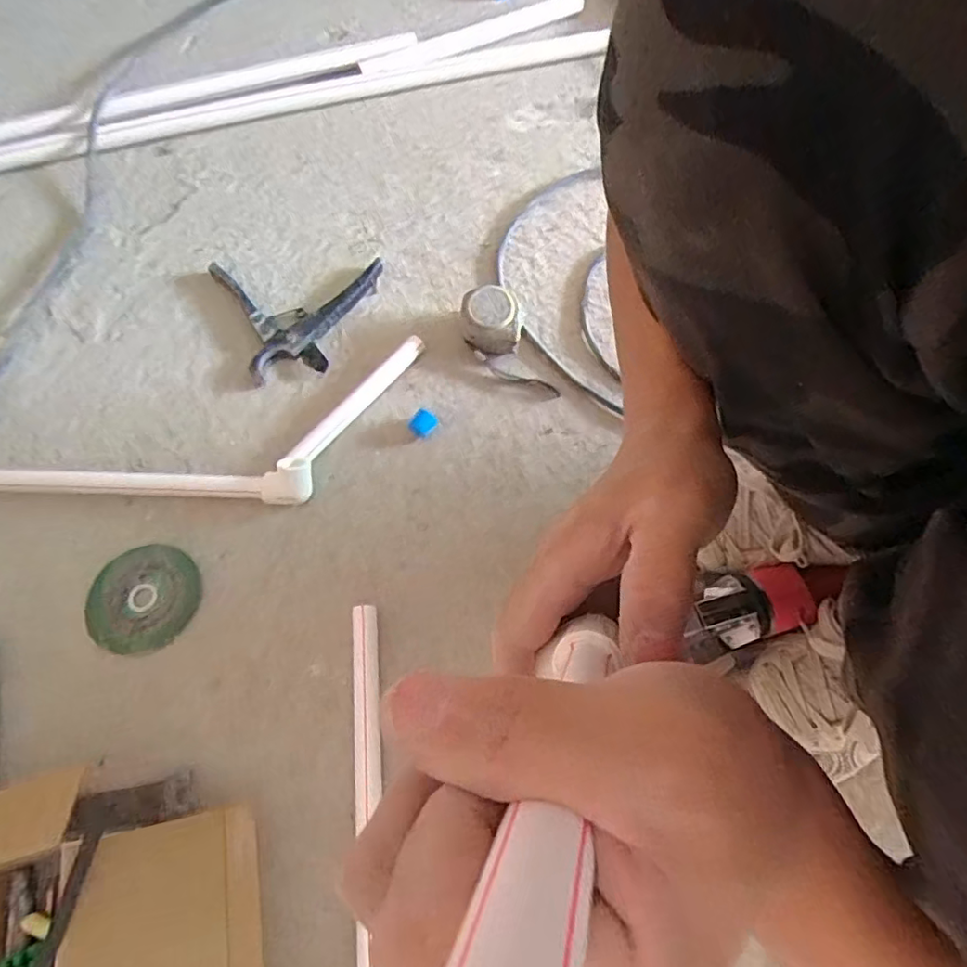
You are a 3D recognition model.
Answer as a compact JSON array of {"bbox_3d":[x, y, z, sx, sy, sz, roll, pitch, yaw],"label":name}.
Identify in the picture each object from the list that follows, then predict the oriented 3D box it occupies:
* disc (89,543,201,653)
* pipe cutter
[{"bbox_3d":[-0.296,0.098,0.498,0.089,0.005,0.092,-11,68,-6],"label":"disc"},{"bbox_3d":[-0.198,-0.176,0.613,0.177,0.023,0.141,-6,67,-4],"label":"pipe cutter"}]

